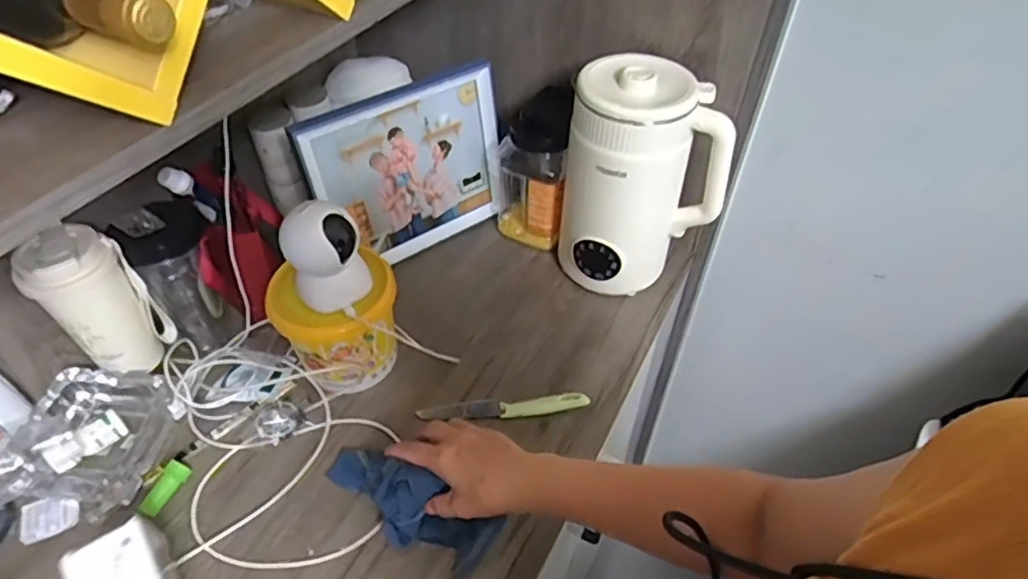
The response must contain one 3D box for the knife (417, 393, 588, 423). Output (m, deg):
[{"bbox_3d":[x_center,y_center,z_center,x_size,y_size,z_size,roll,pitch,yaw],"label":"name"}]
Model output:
[{"bbox_3d":[-0.012,0.132,0.698,0.190,0.015,0.024,-2,47,-2],"label":"knife"}]

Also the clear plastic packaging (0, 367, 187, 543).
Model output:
[{"bbox_3d":[-0.455,0.164,0.642,0.149,0.049,0.176,7,47,7],"label":"clear plastic packaging"}]

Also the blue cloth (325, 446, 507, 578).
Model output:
[{"bbox_3d":[-0.111,0.198,0.590,0.195,0.080,0.061,23,51,25],"label":"blue cloth"}]

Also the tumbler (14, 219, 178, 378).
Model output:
[{"bbox_3d":[-0.449,0.015,0.660,0.074,0.160,0.090,31,54,26],"label":"tumbler"}]

